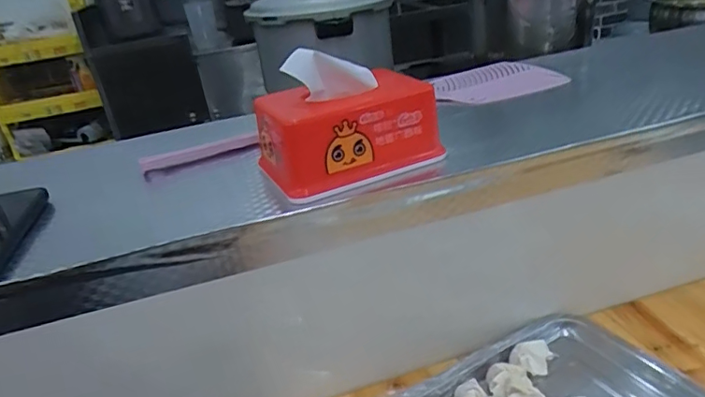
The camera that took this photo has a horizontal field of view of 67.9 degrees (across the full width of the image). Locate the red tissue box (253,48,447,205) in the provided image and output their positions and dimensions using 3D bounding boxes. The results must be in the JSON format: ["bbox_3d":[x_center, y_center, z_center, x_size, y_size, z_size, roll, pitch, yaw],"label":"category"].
[{"bbox_3d":[-0.005,-0.070,0.483,0.160,0.113,0.091,-17,27,-16],"label":"red tissue box"}]

